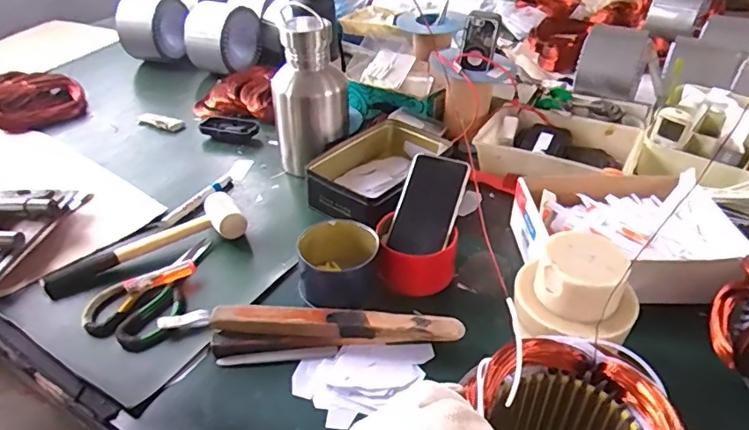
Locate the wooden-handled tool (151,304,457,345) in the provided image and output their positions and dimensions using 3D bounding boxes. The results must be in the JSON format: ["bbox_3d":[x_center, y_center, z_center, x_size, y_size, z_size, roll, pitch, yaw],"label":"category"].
[{"bbox_3d":[-0.074,0.121,0.592,0.336,0.037,0.029,1,37,4],"label":"wooden-handled tool"}]

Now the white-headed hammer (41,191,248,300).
[{"bbox_3d":[-0.304,0.038,0.695,0.254,0.037,0.085,-22,42,-24],"label":"white-headed hammer"}]

